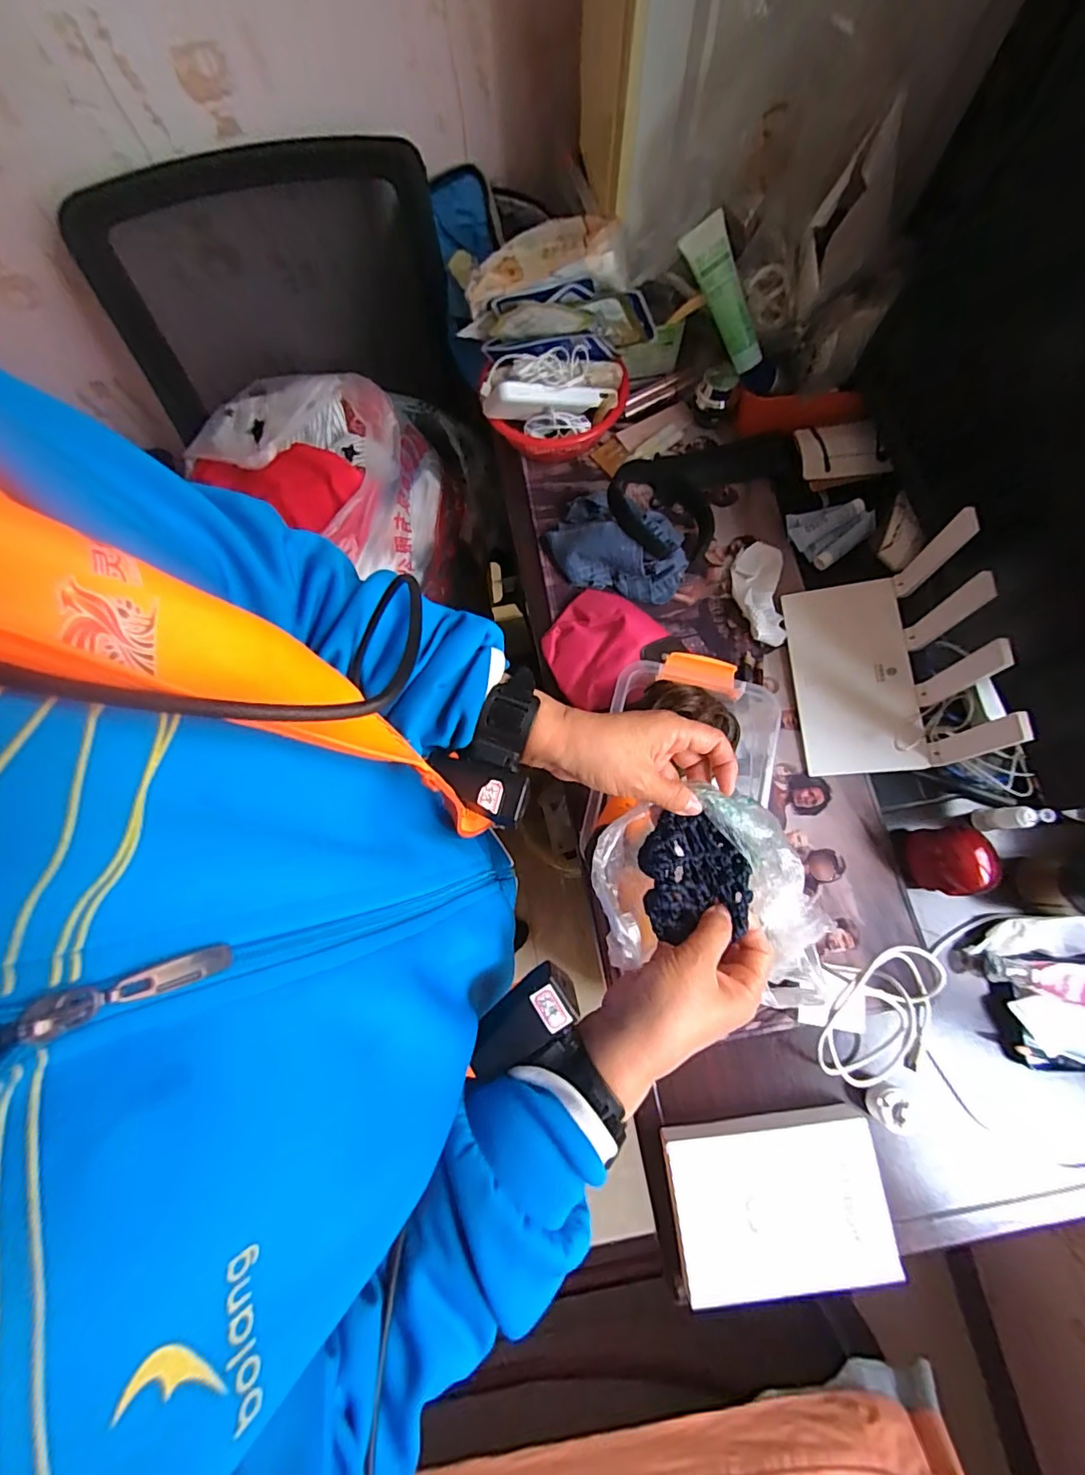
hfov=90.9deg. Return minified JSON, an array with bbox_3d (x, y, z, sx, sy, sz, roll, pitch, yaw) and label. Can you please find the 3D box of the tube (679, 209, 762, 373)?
[{"bbox_3d":[0.196,-0.465,0.569,0.141,0.039,0.027,53,46,-27],"label":"tube"}]

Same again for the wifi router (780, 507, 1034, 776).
[{"bbox_3d":[0.337,-0.079,0.509,0.139,0.136,0.209,-4,76,1],"label":"wifi router"}]

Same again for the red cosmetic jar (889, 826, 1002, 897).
[{"bbox_3d":[0.382,0.114,0.501,0.053,0.063,0.060,-6,75,0],"label":"red cosmetic jar"}]

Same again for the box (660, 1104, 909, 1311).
[{"bbox_3d":[0.191,0.380,0.440,0.167,0.035,0.112,-8,75,0],"label":"box"}]

